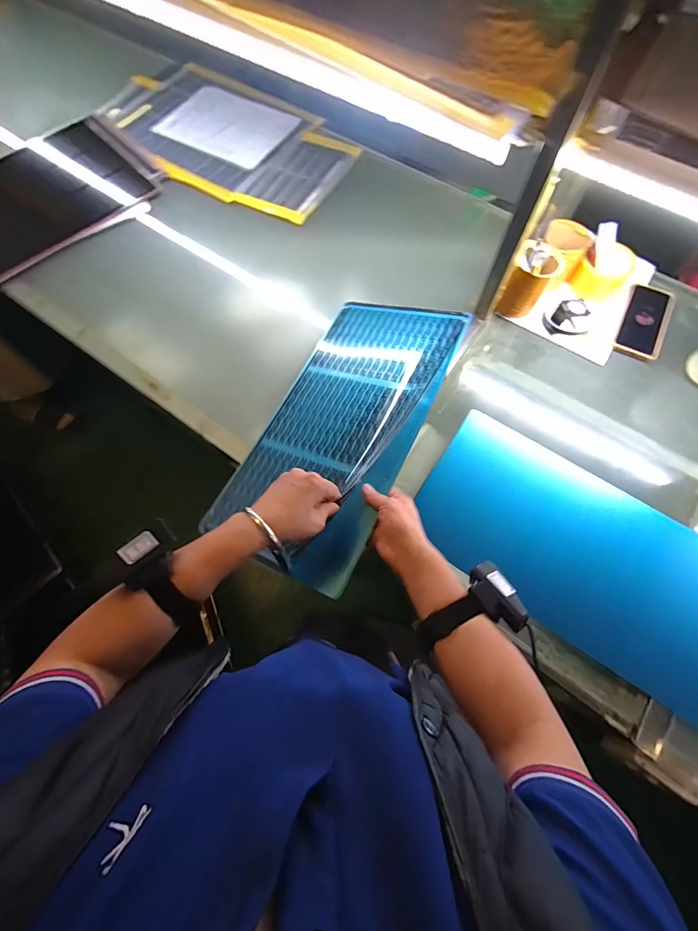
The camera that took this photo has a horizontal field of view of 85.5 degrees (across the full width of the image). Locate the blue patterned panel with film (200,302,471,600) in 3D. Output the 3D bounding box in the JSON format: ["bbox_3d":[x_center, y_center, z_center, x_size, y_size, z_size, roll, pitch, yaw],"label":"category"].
[{"bbox_3d":[-0.010,-0.084,0.595,0.251,0.027,0.495,19,68,26],"label":"blue patterned panel with film"}]

